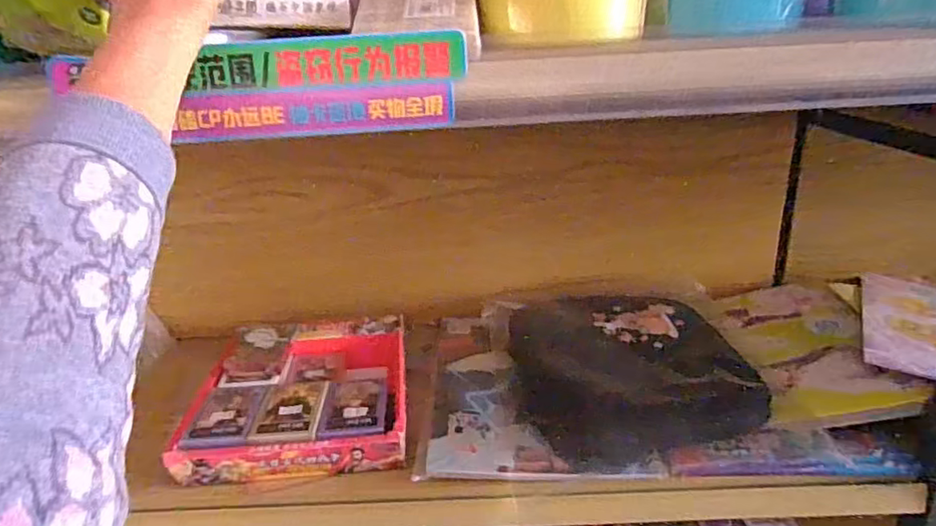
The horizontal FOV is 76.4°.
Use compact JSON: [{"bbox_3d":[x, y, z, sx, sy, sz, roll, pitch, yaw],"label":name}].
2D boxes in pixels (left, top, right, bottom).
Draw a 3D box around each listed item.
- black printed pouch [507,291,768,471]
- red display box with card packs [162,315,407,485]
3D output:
[{"bbox_3d":[0.162,0.104,0.650,0.221,0.040,0.249,-6,22,-7],"label":"black printed pouch"},{"bbox_3d":[-0.169,0.131,0.626,0.203,0.053,0.222,-5,22,-4],"label":"red display box with card packs"}]

